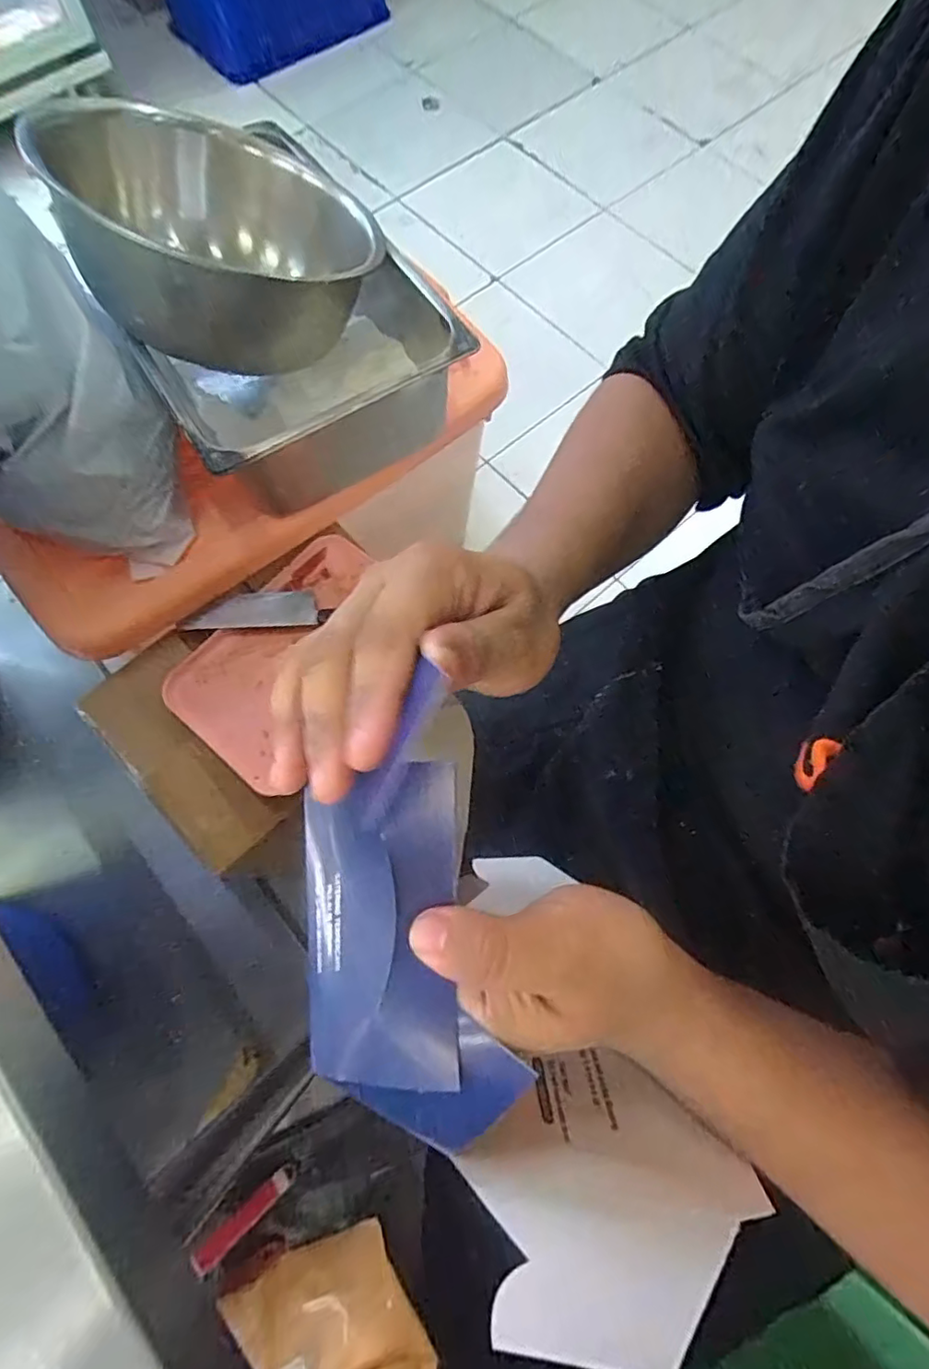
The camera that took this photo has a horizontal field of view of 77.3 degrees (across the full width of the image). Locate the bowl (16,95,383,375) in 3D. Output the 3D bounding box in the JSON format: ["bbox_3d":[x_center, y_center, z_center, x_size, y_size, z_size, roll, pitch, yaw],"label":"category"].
[{"bbox_3d":[-0.275,-0.511,0.663,0.326,0.167,0.362,4,64,-27],"label":"bowl"}]

